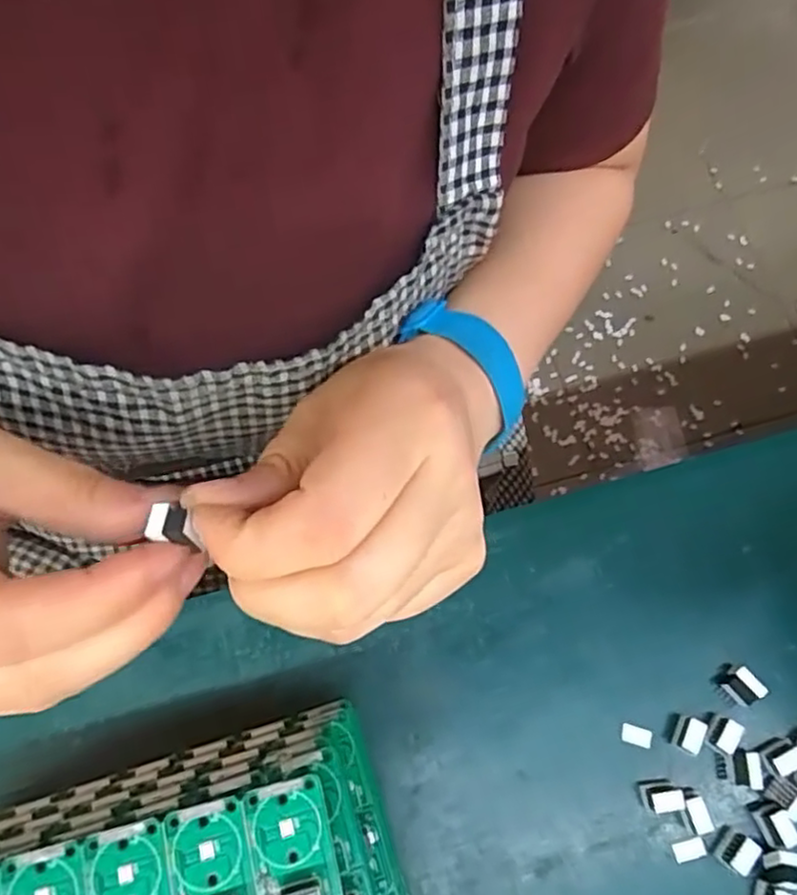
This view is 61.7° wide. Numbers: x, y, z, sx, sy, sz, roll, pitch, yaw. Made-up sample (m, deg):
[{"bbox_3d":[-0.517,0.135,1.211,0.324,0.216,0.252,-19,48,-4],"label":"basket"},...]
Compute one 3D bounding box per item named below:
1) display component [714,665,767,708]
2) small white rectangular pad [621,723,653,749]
[{"bbox_3d":[0.134,0.095,0.262,0.014,0.009,0.012,-31,71,-11],"label":"display component"},{"bbox_3d":[0.094,0.113,0.262,0.012,0.004,0.007,16,69,7],"label":"small white rectangular pad"}]

